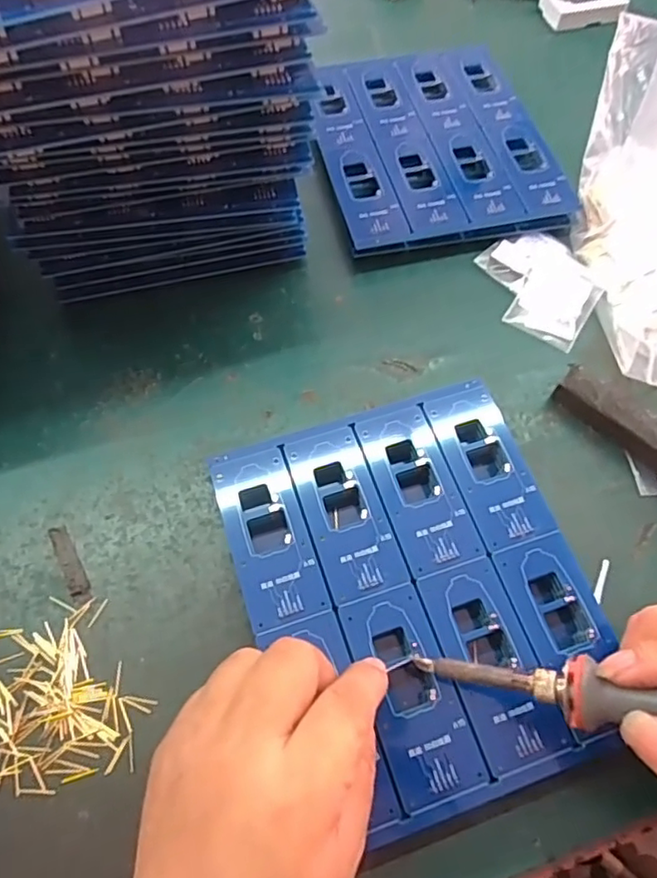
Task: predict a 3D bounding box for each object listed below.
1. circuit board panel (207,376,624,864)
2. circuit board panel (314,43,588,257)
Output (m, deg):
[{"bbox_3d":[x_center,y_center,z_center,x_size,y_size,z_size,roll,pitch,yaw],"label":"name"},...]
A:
[{"bbox_3d":[0.043,0.074,0.297,0.159,0.013,0.192,-16,66,-9],"label":"circuit board panel"},{"bbox_3d":[0.073,-0.219,0.441,0.163,0.017,0.186,-14,66,-8],"label":"circuit board panel"}]

